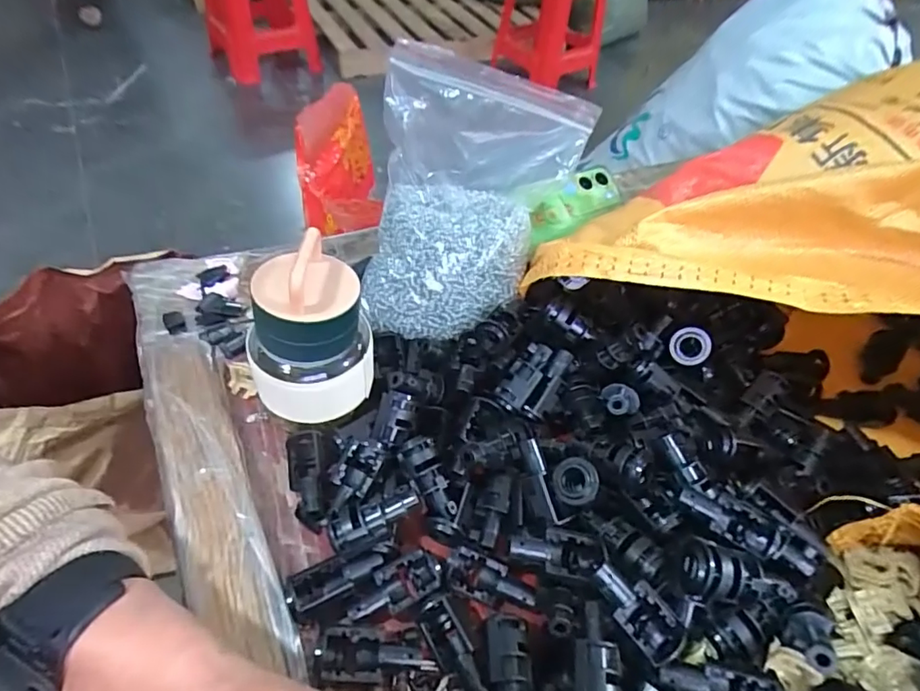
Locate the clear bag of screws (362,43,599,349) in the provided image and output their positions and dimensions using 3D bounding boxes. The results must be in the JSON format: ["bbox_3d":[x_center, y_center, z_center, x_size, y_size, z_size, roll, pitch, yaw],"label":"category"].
[{"bbox_3d":[0.015,-0.110,0.382,0.148,0.148,0.156,9,49,3],"label":"clear bag of screws"}]

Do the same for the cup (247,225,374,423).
[{"bbox_3d":[-0.093,-0.006,0.320,0.076,0.108,0.061,-25,56,-24],"label":"cup"}]

